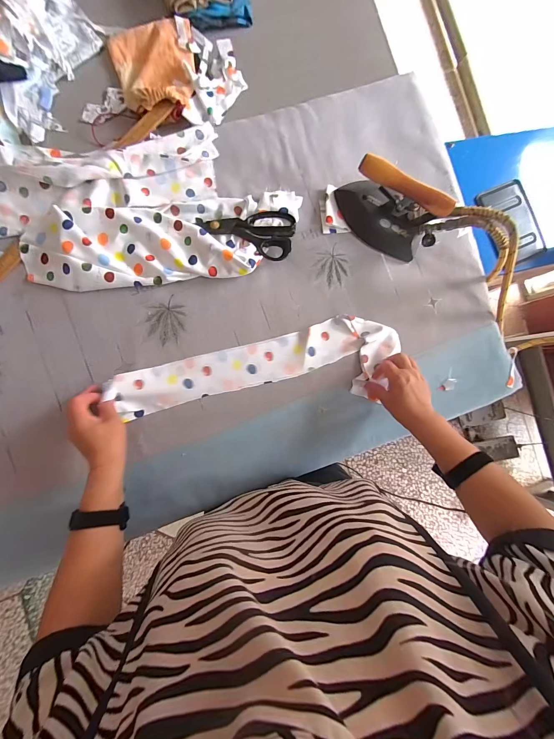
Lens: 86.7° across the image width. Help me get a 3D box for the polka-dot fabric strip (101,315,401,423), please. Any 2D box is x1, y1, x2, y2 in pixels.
[{"bbox_3d":[-0.023,0.006,0.551,0.529,0.031,0.139,-12,88,-7],"label":"polka-dot fabric strip"}]

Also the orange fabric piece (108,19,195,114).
[{"bbox_3d":[-0.235,-0.580,0.561,0.146,0.034,0.174,-19,89,-6],"label":"orange fabric piece"}]

